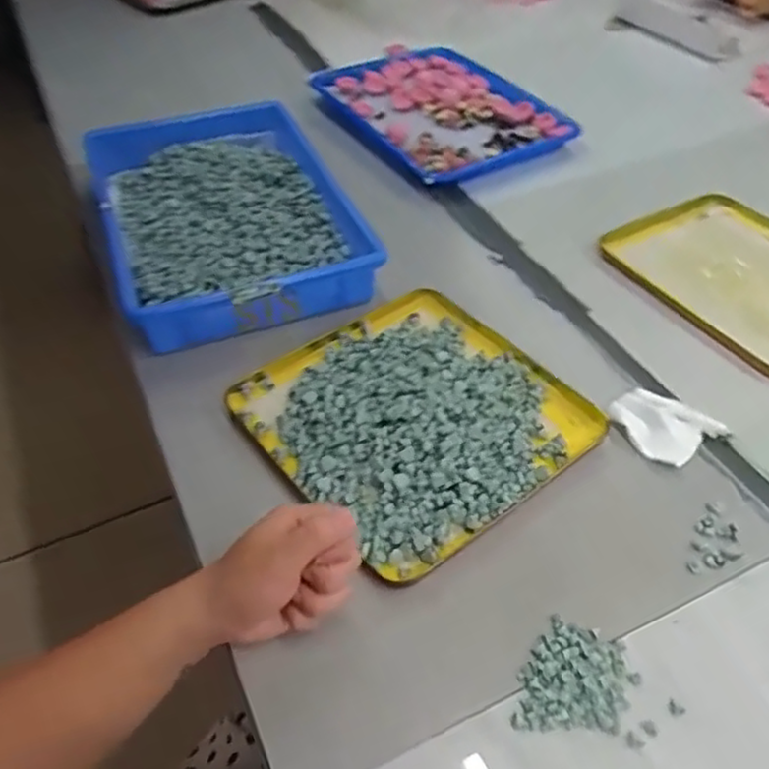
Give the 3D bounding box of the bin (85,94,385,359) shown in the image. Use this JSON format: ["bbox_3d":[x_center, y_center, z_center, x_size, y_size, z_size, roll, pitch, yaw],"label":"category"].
[{"bbox_3d":[-0.188,-0.207,0.798,0.252,0.056,0.445,-14,46,-14],"label":"bin"}]

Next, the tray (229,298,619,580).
[{"bbox_3d":[0.027,0.016,0.592,0.245,0.021,0.246,-29,52,-26],"label":"tray"}]

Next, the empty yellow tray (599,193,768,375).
[{"bbox_3d":[0.386,-0.117,0.738,0.235,0.021,0.251,-24,49,-22],"label":"empty yellow tray"}]

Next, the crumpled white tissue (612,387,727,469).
[{"bbox_3d":[0.230,0.031,0.584,0.080,0.012,0.076,-29,52,-26],"label":"crumpled white tissue"}]

